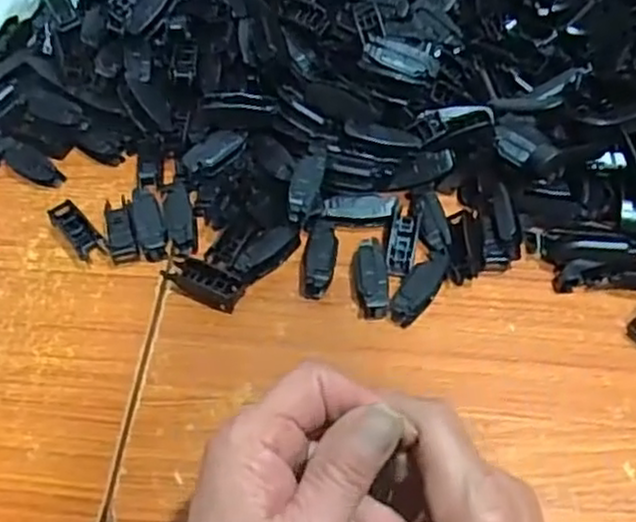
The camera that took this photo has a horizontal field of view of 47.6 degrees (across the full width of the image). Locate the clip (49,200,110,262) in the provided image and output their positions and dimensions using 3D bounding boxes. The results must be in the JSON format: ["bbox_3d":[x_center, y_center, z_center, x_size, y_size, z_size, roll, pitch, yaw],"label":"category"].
[{"bbox_3d":[-0.150,-0.019,0.450,0.017,0.008,0.044,-38,77,-23],"label":"clip"}]

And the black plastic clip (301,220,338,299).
[{"bbox_3d":[0.001,-0.002,0.439,0.020,0.013,0.048,4,54,2],"label":"black plastic clip"}]

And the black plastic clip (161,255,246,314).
[{"bbox_3d":[-0.069,0.012,0.429,0.051,0.012,0.020,27,58,17],"label":"black plastic clip"}]

